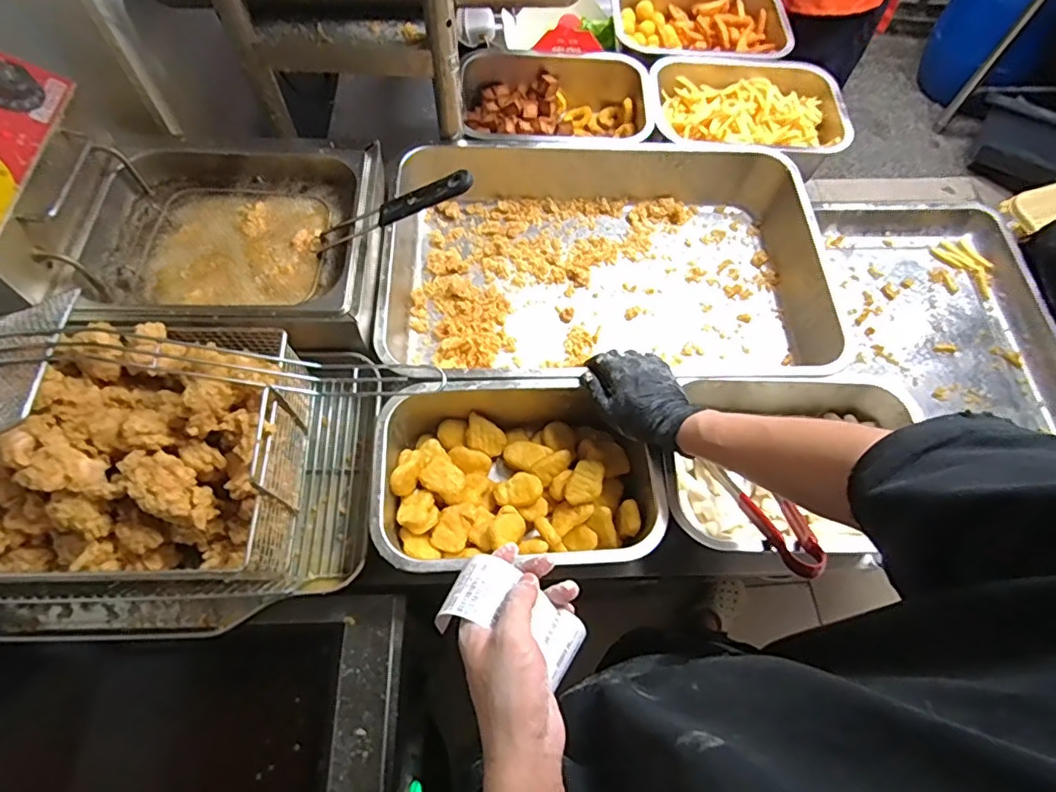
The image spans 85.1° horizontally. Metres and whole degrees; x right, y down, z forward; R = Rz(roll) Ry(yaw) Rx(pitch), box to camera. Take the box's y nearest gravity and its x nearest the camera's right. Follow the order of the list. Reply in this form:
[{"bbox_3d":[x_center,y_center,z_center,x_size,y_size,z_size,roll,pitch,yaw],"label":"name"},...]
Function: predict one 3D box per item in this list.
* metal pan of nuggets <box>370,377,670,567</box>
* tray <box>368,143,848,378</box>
[{"bbox_3d":[-0.011,0.093,0.667,0.304,0.096,0.203,-1,63,-4],"label":"metal pan of nuggets"},{"bbox_3d":[0.107,-0.211,0.828,0.582,0.101,0.367,3,63,-1],"label":"tray"}]

